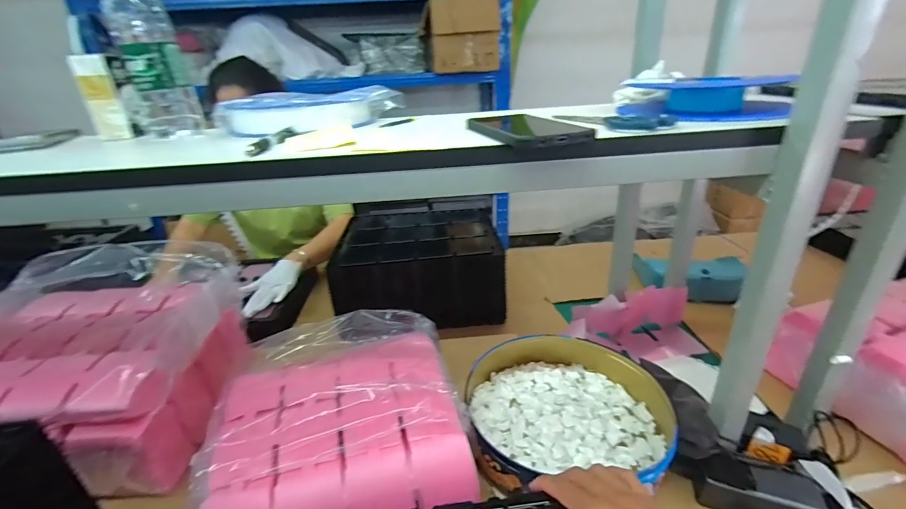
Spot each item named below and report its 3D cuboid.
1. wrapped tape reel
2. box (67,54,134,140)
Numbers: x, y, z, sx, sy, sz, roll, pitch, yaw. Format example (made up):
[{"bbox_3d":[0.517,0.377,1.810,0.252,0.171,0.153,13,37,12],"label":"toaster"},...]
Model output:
[{"bbox_3d":[-0.208,-0.217,0.599,0.169,0.045,0.221,11,29,26],"label":"wrapped tape reel"},{"bbox_3d":[-0.491,-0.217,0.561,0.039,0.107,0.036,-24,33,-36],"label":"box"}]

